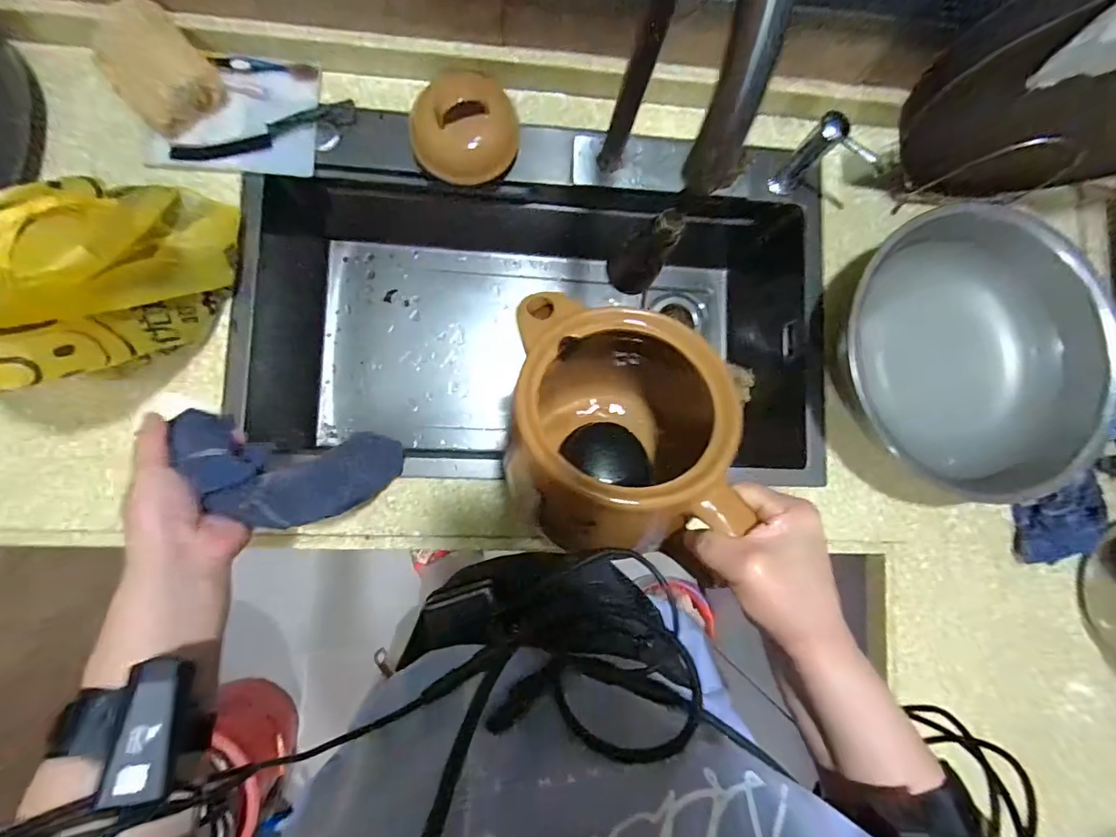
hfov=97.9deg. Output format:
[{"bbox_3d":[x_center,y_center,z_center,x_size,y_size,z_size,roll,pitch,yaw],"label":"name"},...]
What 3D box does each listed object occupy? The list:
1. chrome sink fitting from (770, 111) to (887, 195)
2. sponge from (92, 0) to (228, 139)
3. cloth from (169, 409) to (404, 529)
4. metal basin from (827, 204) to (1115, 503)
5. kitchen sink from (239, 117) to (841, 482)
[{"bbox_3d":[0.325,-0.304,0.596,0.025,0.121,0.084,-42,91,-7],"label":"chrome sink fitting"},{"bbox_3d":[-0.425,-0.366,0.521,0.093,0.095,0.075,-44,91,-7],"label":"sponge"},{"bbox_3d":[-0.235,0.047,0.478,0.063,0.249,0.098,-8,85,16],"label":"cloth"},{"bbox_3d":[0.510,-0.082,0.600,0.359,0.110,0.337,1,85,-6],"label":"metal basin"},{"bbox_3d":[-0.022,-0.138,0.719,0.725,0.245,0.402,3,86,-5],"label":"kitchen sink"}]

